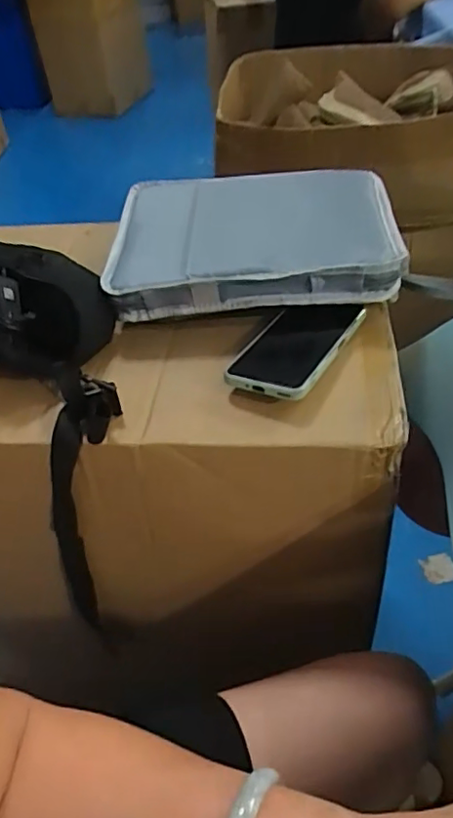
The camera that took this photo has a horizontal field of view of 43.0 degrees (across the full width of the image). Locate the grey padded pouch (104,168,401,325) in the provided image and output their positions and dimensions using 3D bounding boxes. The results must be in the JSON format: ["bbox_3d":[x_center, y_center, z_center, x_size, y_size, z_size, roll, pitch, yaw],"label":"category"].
[{"bbox_3d":[0.026,-0.185,0.630,0.299,0.059,0.214,-1,44,6],"label":"grey padded pouch"}]

